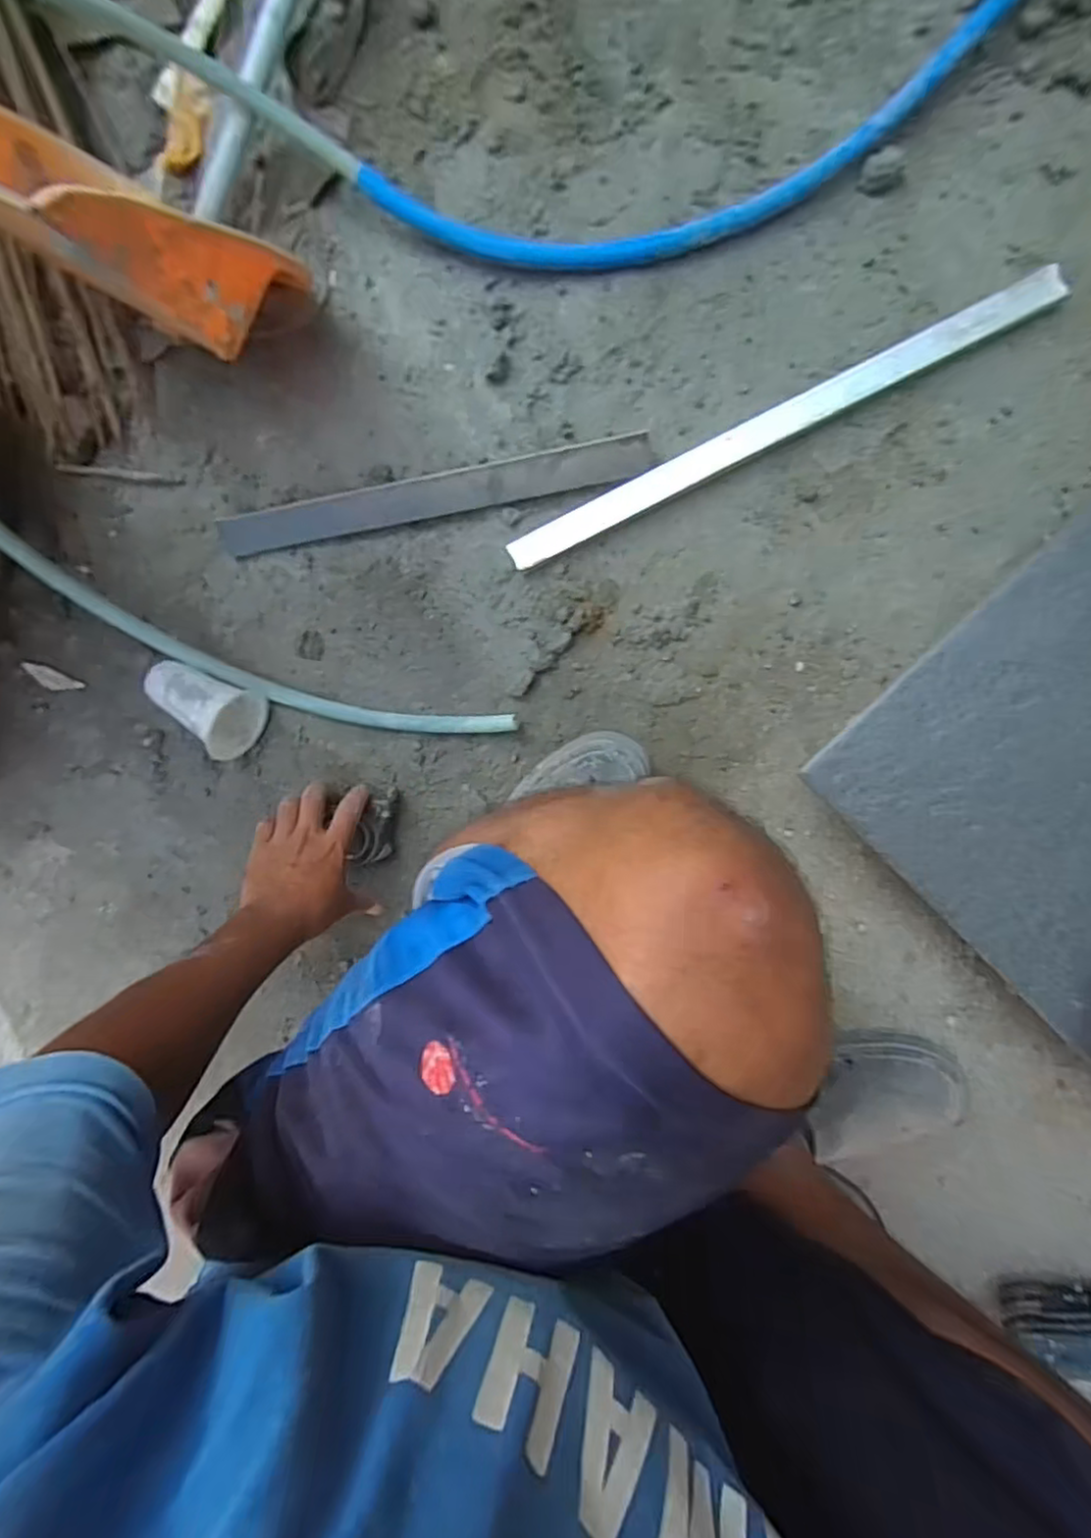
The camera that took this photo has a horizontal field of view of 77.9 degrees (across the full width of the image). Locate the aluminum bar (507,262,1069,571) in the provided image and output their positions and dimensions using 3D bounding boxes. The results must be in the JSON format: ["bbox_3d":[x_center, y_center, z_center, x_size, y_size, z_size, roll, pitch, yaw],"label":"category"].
[{"bbox_3d":[0.193,-0.293,0.581,0.482,0.019,0.033,-25,92,7],"label":"aluminum bar"}]

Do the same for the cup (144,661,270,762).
[{"bbox_3d":[-0.321,-0.053,0.633,0.093,0.067,0.073,21,96,4],"label":"cup"}]

